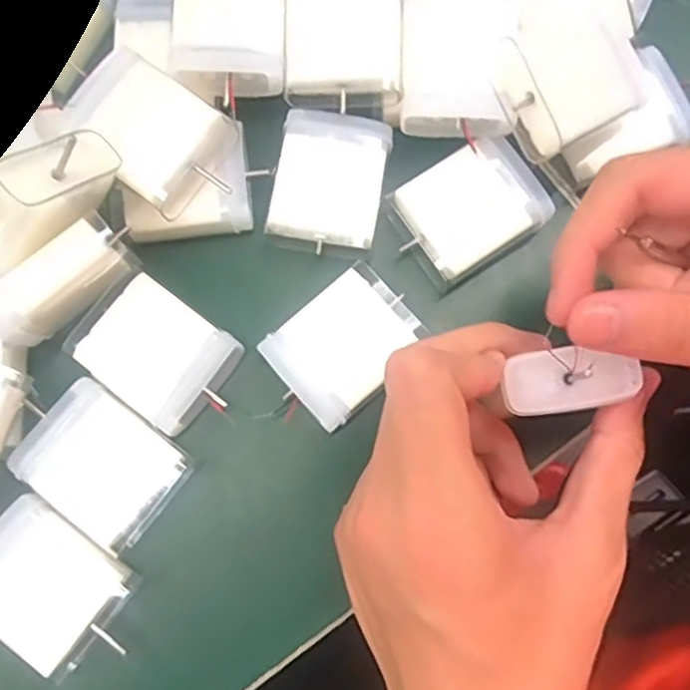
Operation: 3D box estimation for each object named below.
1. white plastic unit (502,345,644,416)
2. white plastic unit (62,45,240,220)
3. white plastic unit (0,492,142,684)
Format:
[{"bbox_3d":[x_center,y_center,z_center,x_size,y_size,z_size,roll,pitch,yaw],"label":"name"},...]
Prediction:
[{"bbox_3d":[0.069,0.011,0.207,0.040,0.006,0.019,-5,76,3],"label":"white plastic unit"},{"bbox_3d":[-0.072,-0.077,0.245,0.051,0.021,0.040,36,81,7],"label":"white plastic unit"},{"bbox_3d":[-0.102,0.082,0.231,0.053,0.016,0.042,37,82,7],"label":"white plastic unit"}]

